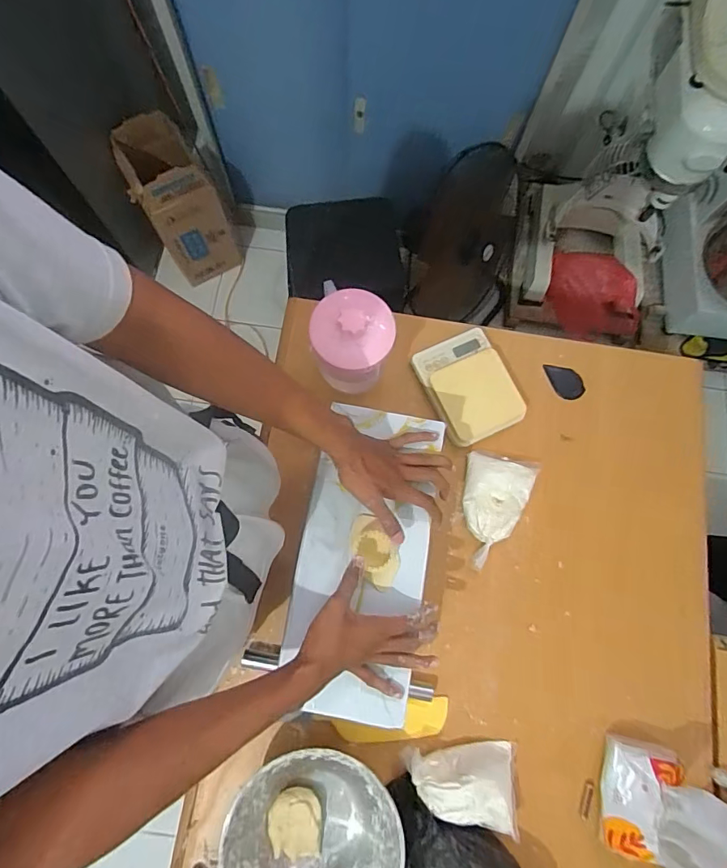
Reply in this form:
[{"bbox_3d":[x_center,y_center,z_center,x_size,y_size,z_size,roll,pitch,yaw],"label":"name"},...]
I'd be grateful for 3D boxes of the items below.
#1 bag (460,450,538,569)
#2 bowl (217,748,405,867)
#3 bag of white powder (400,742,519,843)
[{"bbox_3d":[0.208,0.122,0.727,0.111,0.035,0.177,12,76,1],"label":"bag"},{"bbox_3d":[-0.064,0.520,0.578,0.213,0.069,0.195,0,76,-2],"label":"bowl"},{"bbox_3d":[0.130,0.470,0.620,0.153,0.057,0.091,7,76,0],"label":"bag of white powder"}]

